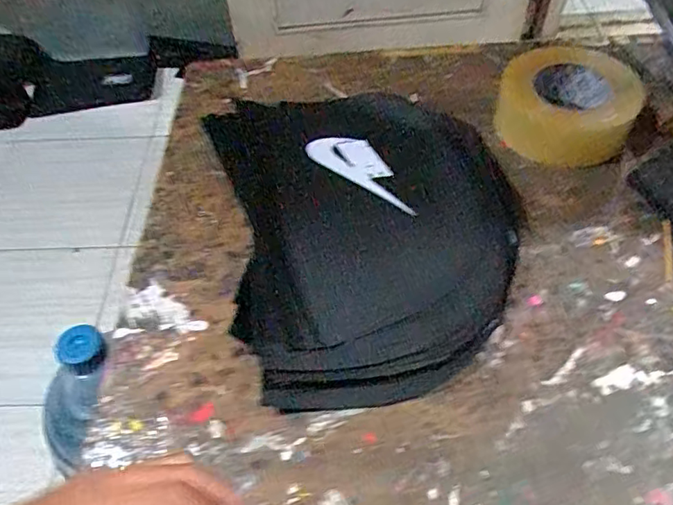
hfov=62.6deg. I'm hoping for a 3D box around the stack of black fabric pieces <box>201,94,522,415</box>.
[{"bbox_3d":[0.031,-0.032,0.526,0.266,0.035,0.344,-10,54,-3],"label":"stack of black fabric pieces"}]

